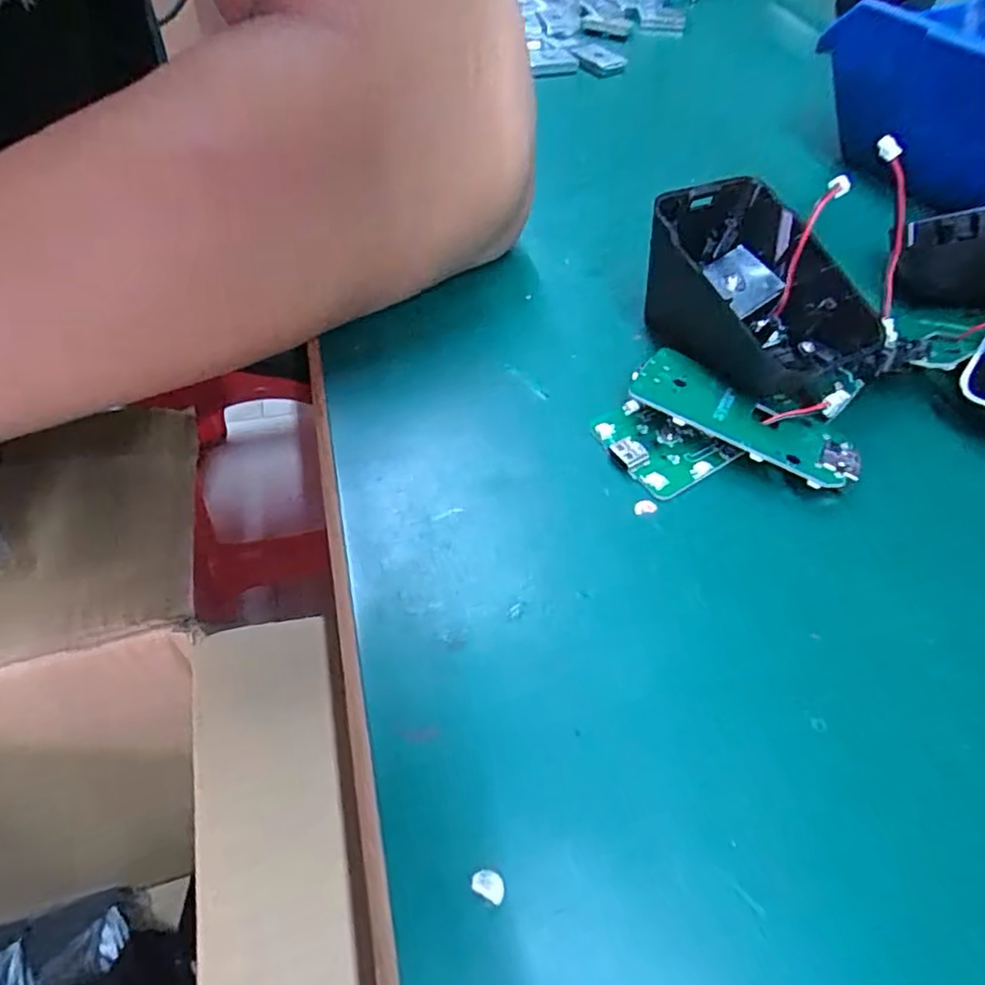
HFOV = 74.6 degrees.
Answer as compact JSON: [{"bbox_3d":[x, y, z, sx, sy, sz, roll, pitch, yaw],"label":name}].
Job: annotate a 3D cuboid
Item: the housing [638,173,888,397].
[{"bbox_3d":[0.080,-0.062,0.199,0.056,0.034,0.073,-15,54,-16],"label":"housing"}]

